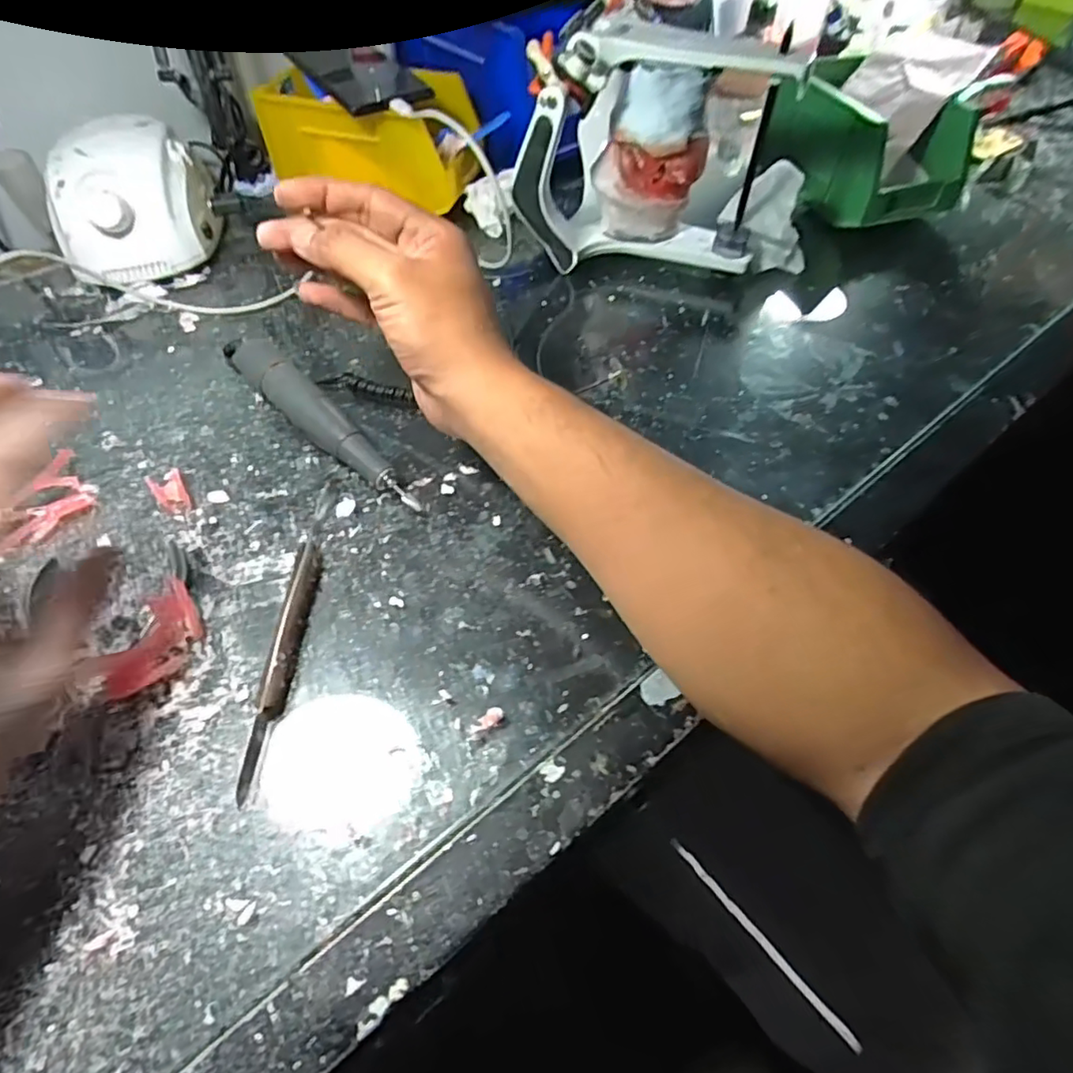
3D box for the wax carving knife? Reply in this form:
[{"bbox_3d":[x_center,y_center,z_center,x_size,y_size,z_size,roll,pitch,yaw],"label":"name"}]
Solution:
[{"bbox_3d":[-0.120,0.057,0.289,0.011,0.012,0.128,0,54,-1],"label":"wax carving knife"}]

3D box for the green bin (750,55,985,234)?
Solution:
[{"bbox_3d":[0.293,-0.363,0.556,0.114,0.076,0.186,-12,55,-9],"label":"green bin"}]

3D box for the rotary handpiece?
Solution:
[{"bbox_3d":[-0.132,-0.070,0.370,0.169,0.031,0.024,38,62,24],"label":"rotary handpiece"}]

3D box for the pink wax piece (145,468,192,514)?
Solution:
[{"bbox_3d":[-0.212,-0.026,0.351,0.017,0.008,0.034,-33,61,-23],"label":"pink wax piece"}]

